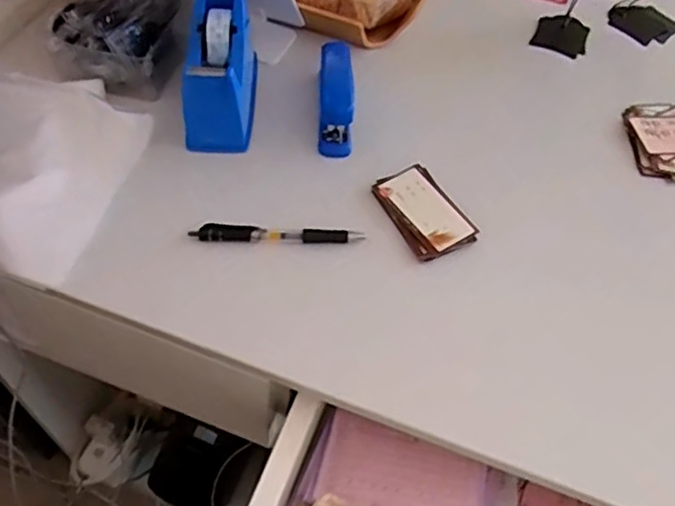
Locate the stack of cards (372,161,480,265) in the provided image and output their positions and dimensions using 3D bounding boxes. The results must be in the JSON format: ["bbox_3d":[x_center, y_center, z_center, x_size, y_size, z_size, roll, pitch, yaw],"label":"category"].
[{"bbox_3d":[0.074,-0.037,0.537,0.057,0.007,0.092,-26,63,-14],"label":"stack of cards"}]

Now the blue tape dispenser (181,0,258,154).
[{"bbox_3d":[-0.109,-0.174,0.578,0.061,0.113,0.144,3,45,-4],"label":"blue tape dispenser"}]

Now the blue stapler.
[{"bbox_3d":[-0.002,-0.156,0.586,0.032,0.057,0.118,2,62,-5],"label":"blue stapler"}]

